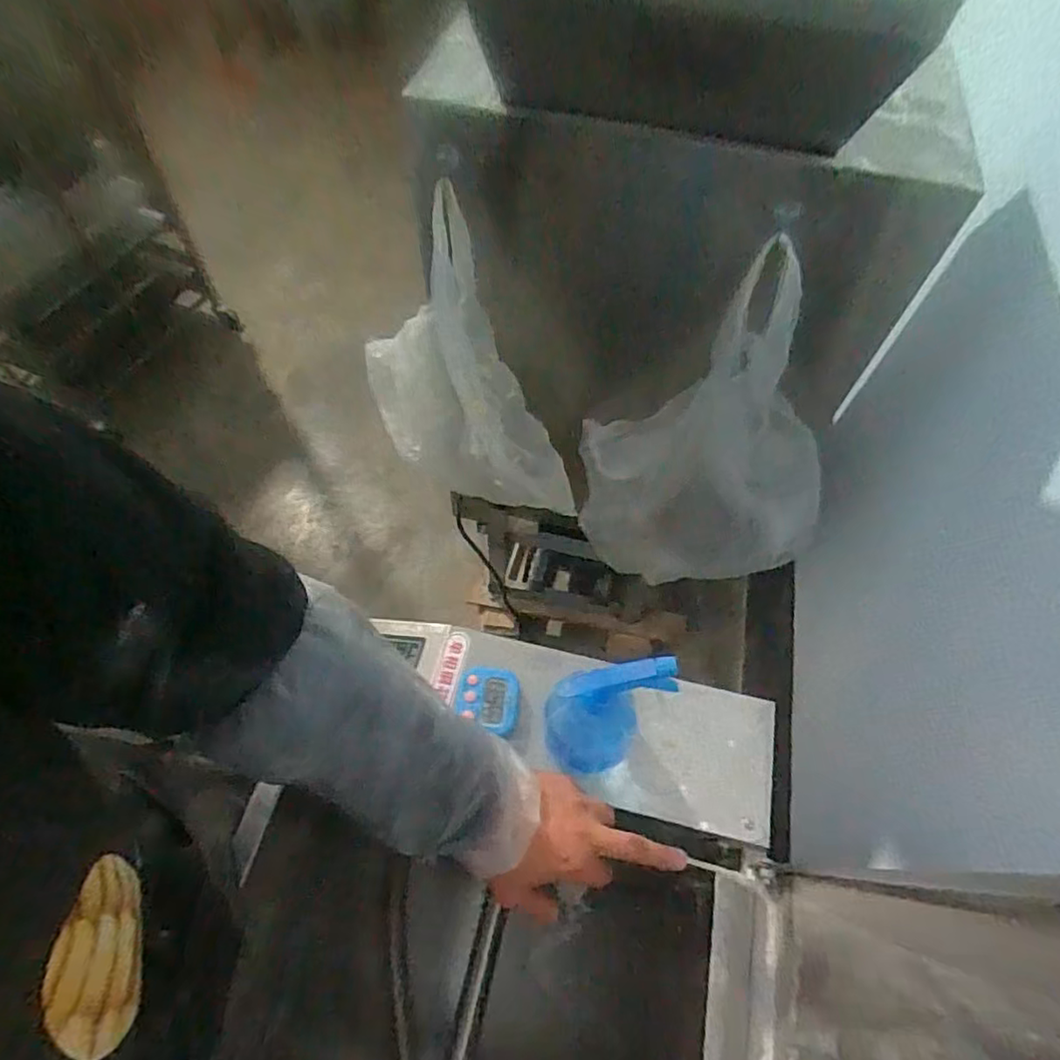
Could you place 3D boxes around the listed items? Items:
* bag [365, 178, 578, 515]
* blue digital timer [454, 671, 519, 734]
[{"bbox_3d":[-0.101,-0.220,0.902,0.128,0.434,0.406,-34,66,-20],"label":"bag"},{"bbox_3d":[-0.042,0.173,0.641,0.061,0.020,0.061,6,59,1],"label":"blue digital timer"}]

